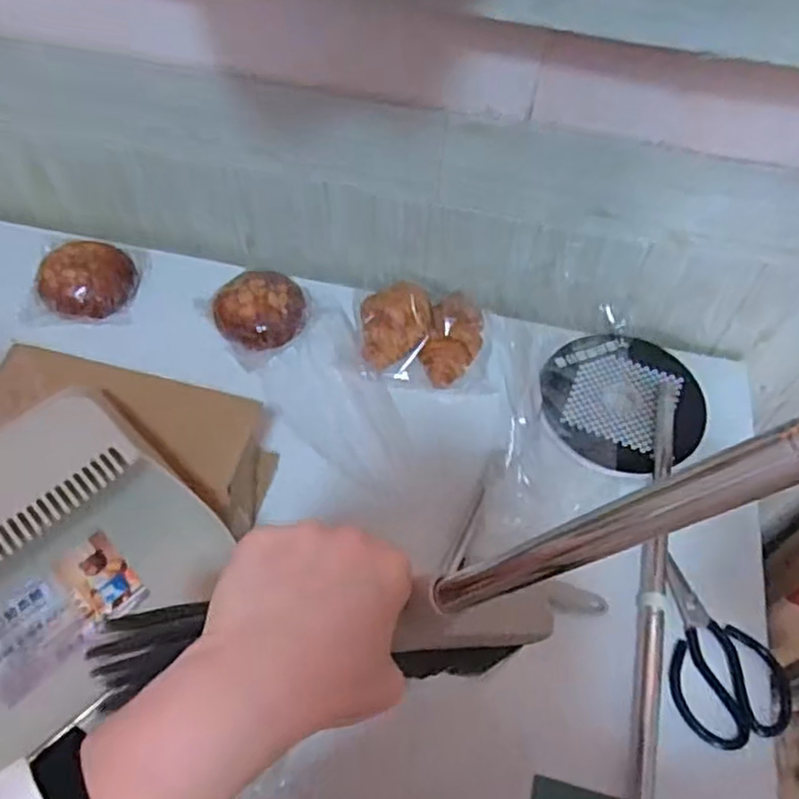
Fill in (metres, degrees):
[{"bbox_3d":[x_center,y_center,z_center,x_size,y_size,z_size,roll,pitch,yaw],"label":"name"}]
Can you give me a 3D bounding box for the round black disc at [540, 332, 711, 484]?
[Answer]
[{"bbox_3d":[0.241,0.002,0.774,0.181,0.014,0.167,1,56,-2],"label":"round black disc"}]

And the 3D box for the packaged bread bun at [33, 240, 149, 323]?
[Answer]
[{"bbox_3d":[-0.365,-0.148,0.836,0.116,0.041,0.113,-3,57,-5],"label":"packaged bread bun"}]

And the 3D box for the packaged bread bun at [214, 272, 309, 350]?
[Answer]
[{"bbox_3d":[-0.158,-0.104,0.812,0.089,0.049,0.089,1,56,-2],"label":"packaged bread bun"}]

